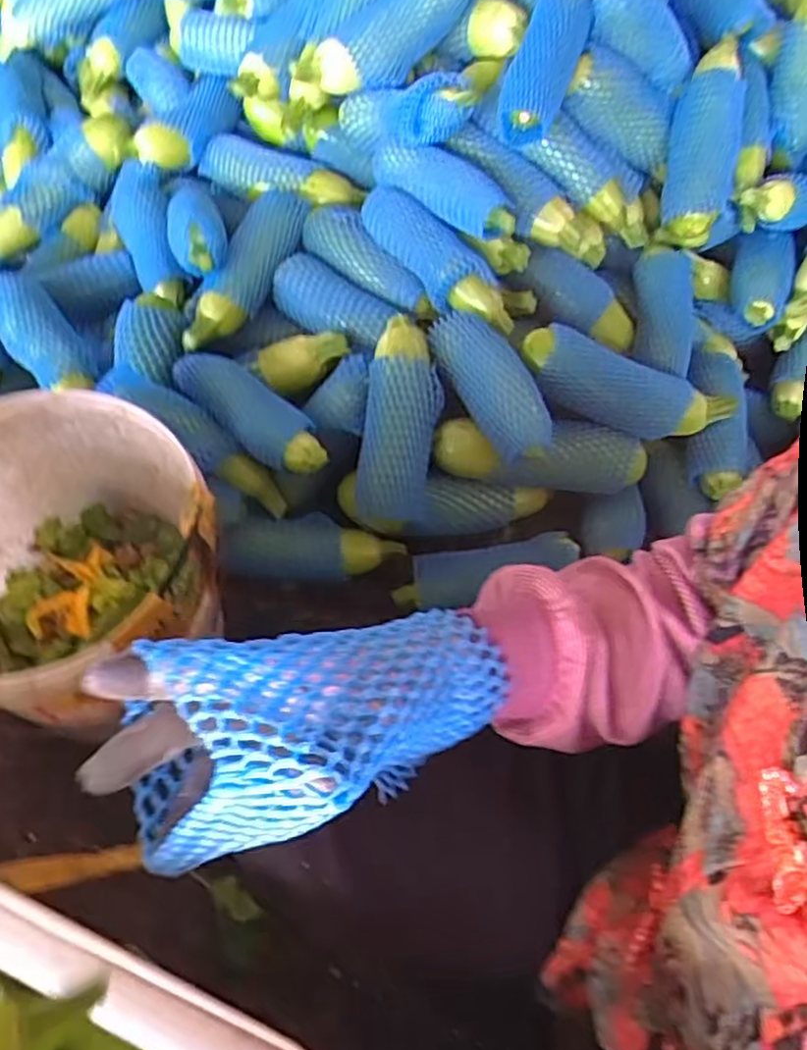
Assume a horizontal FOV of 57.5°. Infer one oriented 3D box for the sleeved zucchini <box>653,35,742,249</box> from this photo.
[{"bbox_3d":[0.340,-0.436,0.835,0.071,0.067,0.220,11,89,3],"label":"sleeved zucchini"}]

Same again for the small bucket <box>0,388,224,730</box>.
[{"bbox_3d":[-0.292,0.040,0.647,0.248,0.178,0.251,20,61,9],"label":"small bucket"}]

